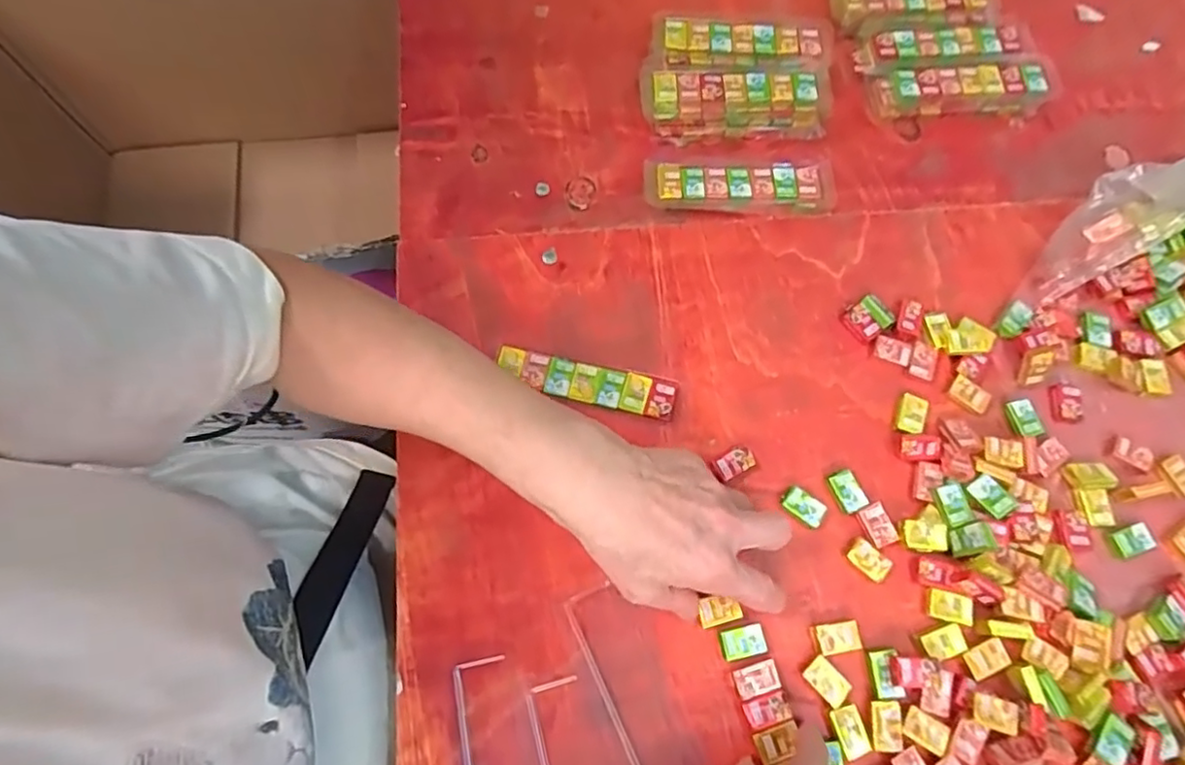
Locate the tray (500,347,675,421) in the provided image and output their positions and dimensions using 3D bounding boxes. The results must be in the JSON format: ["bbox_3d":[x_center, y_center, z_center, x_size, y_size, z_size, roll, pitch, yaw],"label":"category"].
[{"bbox_3d":[-0.003,0.001,0.414,0.118,0.009,0.028,11,71,2],"label":"tray"}]

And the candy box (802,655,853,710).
[{"bbox_3d":[0.137,0.173,0.363,0.018,0.004,0.027,-40,77,-14],"label":"candy box"}]

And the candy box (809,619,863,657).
[{"bbox_3d":[0.145,0.152,0.372,0.029,0.008,0.017,-8,72,-5],"label":"candy box"}]

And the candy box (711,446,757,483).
[{"bbox_3d":[0.091,0.053,0.403,0.026,0.011,0.015,-25,74,-10],"label":"candy box"}]

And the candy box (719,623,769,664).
[{"bbox_3d":[0.089,0.153,0.369,0.026,0.005,0.017,-11,72,-6],"label":"candy box"}]

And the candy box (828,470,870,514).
[{"bbox_3d":[0.163,0.070,0.399,0.017,0.007,0.025,-22,73,-9],"label":"candy box"}]

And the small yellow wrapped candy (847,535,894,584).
[{"bbox_3d":[0.172,0.110,0.388,0.027,0.007,0.017,39,74,10],"label":"small yellow wrapped candy"}]

